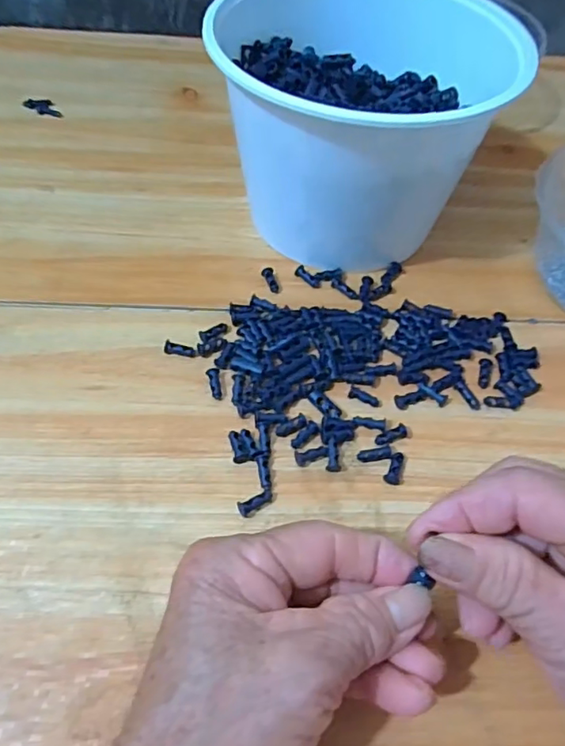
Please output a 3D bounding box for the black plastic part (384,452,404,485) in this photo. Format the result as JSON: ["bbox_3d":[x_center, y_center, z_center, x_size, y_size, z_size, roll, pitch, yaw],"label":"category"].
[{"bbox_3d":[0.055,0.046,0.270,0.008,0.004,0.017,24,58,11],"label":"black plastic part"}]

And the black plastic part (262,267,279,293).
[{"bbox_3d":[-0.007,-0.056,0.333,0.008,0.004,0.019,-11,58,-11],"label":"black plastic part"}]

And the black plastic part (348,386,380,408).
[{"bbox_3d":[0.043,0.012,0.291,0.017,0.004,0.006,18,57,8],"label":"black plastic part"}]

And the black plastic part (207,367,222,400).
[{"bbox_3d":[-0.035,0.005,0.291,0.007,0.004,0.018,-6,57,-8],"label":"black plastic part"}]

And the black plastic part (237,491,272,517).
[{"bbox_3d":[-0.012,0.059,0.257,0.017,0.005,0.007,-26,62,-19],"label":"black plastic part"}]

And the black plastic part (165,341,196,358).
[{"bbox_3d":[-0.055,-0.013,0.302,0.017,0.004,0.007,9,56,2],"label":"black plastic part"}]

